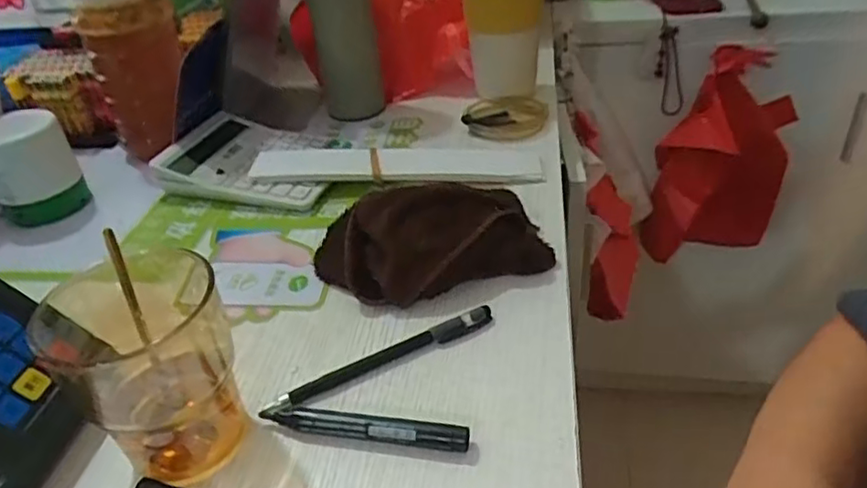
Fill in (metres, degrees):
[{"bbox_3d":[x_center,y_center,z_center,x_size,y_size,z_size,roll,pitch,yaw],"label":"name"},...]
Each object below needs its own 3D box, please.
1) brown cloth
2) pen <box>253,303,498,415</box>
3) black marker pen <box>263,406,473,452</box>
[{"bbox_3d":[-0.004,-0.011,0.475,0.164,0.059,0.088,-14,37,-13],"label":"brown cloth"},{"bbox_3d":[-0.031,0.072,0.405,0.154,0.010,0.014,-21,39,-21],"label":"pen"},{"bbox_3d":[-0.039,0.101,0.355,0.118,0.014,0.014,5,37,13],"label":"black marker pen"}]

